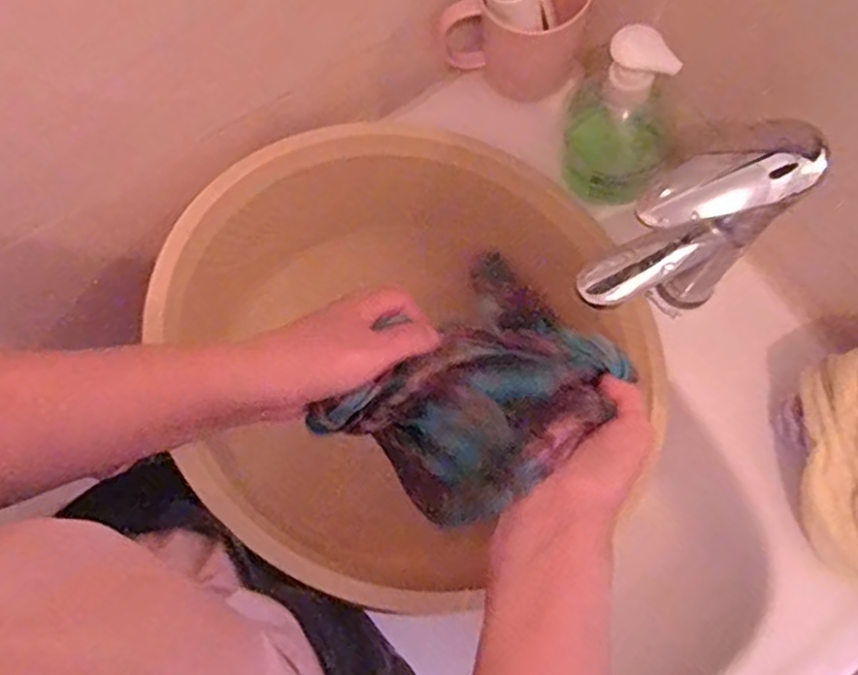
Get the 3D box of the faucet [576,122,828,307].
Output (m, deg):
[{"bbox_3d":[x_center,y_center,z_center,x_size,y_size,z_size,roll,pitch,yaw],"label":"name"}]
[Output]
[{"bbox_3d":[0.160,-0.057,0.460,0.137,0.191,0.045,-21,74,-7],"label":"faucet"}]

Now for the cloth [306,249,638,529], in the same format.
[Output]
[{"bbox_3d":[0.029,0.029,0.387,0.121,0.055,0.144,38,76,11],"label":"cloth"}]

